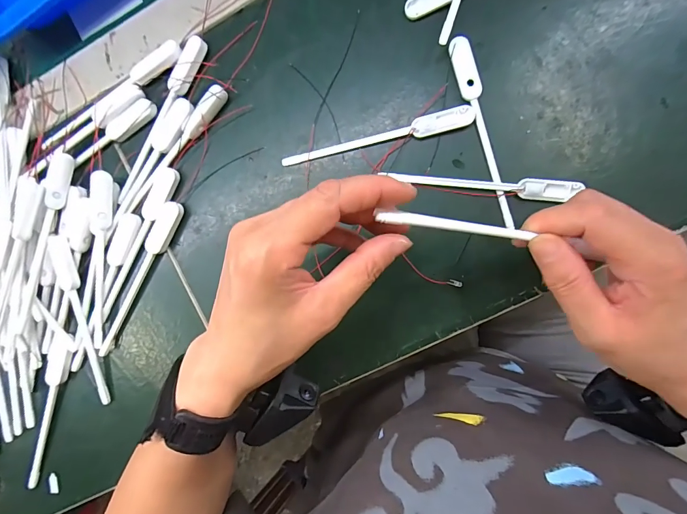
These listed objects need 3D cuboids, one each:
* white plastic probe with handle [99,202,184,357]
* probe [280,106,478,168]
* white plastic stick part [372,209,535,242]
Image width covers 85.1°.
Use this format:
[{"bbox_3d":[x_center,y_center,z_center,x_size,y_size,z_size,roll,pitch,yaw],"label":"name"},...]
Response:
[{"bbox_3d":[-0.168,0.020,0.307,0.016,0.004,0.142,28,95,5],"label":"white plastic probe with handle"},{"bbox_3d":[0.024,-0.089,0.283,0.144,0.007,0.014,-12,90,7],"label":"probe"},{"bbox_3d":[0.062,-0.017,0.200,0.086,0.004,0.006,7,93,-12],"label":"white plastic stick part"}]

